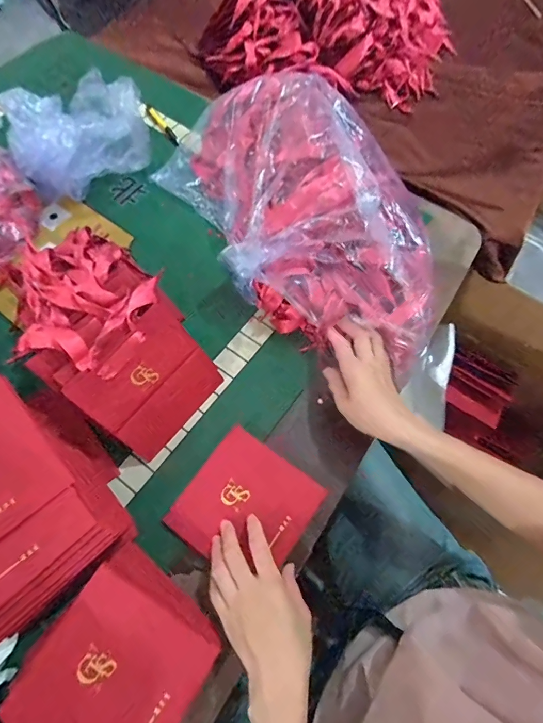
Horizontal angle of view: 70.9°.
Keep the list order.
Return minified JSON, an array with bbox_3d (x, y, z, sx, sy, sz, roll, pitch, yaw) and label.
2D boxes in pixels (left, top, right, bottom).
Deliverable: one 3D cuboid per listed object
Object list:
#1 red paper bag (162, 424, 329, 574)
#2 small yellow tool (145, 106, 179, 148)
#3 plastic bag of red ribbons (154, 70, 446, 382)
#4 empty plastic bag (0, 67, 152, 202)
[{"bbox_3d":[-0.028,0.168,0.447,0.136,0.011,0.138,34,69,12],"label":"red paper bag"},{"bbox_3d":[-0.196,-0.432,0.699,0.019,0.012,0.117,-33,71,-16],"label":"small yellow tool"},{"bbox_3d":[0.045,-0.218,0.531,0.254,0.148,0.476,-34,71,-16],"label":"plastic bag of red ribbons"},{"bbox_3d":[-0.304,-0.361,0.612,0.199,0.107,0.160,-18,67,-10],"label":"empty plastic bag"}]

